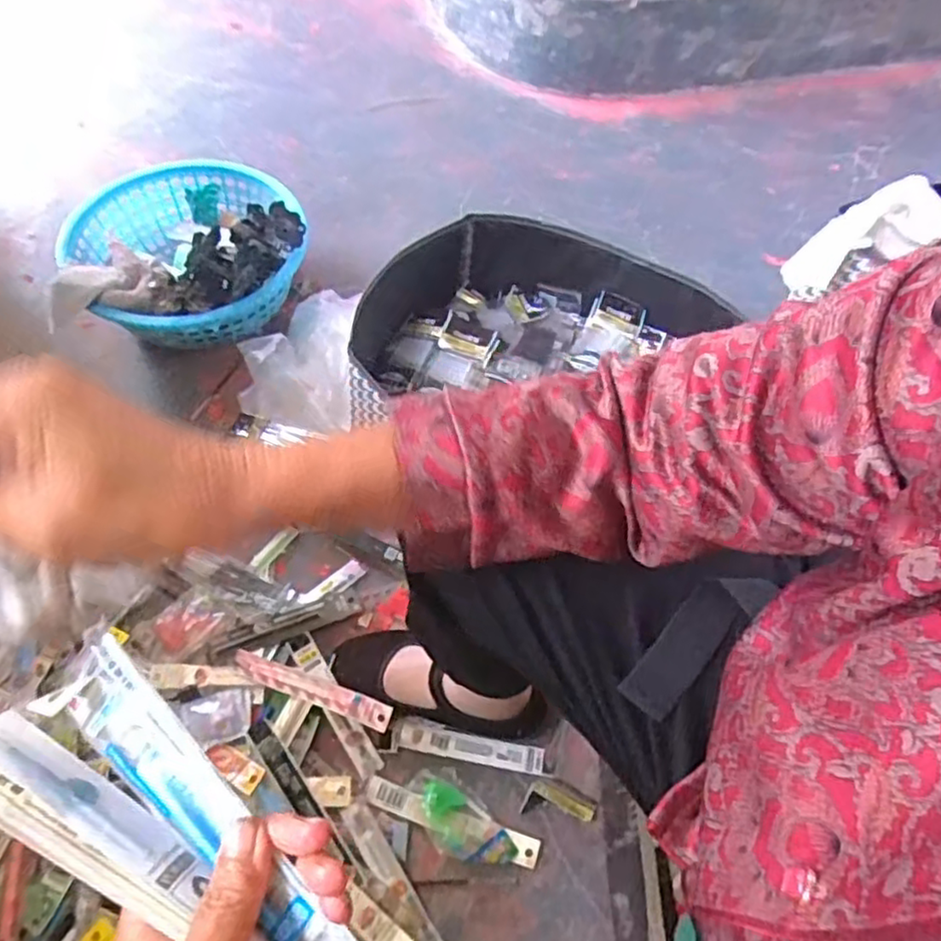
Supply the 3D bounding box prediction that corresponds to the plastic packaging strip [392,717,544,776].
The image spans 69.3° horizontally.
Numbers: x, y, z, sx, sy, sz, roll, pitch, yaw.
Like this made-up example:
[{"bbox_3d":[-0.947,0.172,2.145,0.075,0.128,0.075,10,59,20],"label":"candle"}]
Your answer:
[{"bbox_3d":[-0.002,0.287,0.709,0.155,0.004,0.029,13,68,1],"label":"plastic packaging strip"}]

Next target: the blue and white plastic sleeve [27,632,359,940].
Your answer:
[{"bbox_3d":[-0.102,0.136,0.263,0.171,0.012,0.032,38,65,17],"label":"blue and white plastic sleeve"}]

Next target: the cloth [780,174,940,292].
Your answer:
[{"bbox_3d":[0.526,-0.312,0.902,0.221,0.071,0.071,-25,61,4],"label":"cloth"}]

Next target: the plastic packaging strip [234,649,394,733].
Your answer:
[{"bbox_3d":[-0.166,0.227,0.706,0.175,0.007,0.027,18,79,8],"label":"plastic packaging strip"}]

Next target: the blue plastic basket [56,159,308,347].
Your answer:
[{"bbox_3d":[-0.388,-0.308,0.955,0.291,0.113,0.298,1,59,-1],"label":"blue plastic basket"}]

